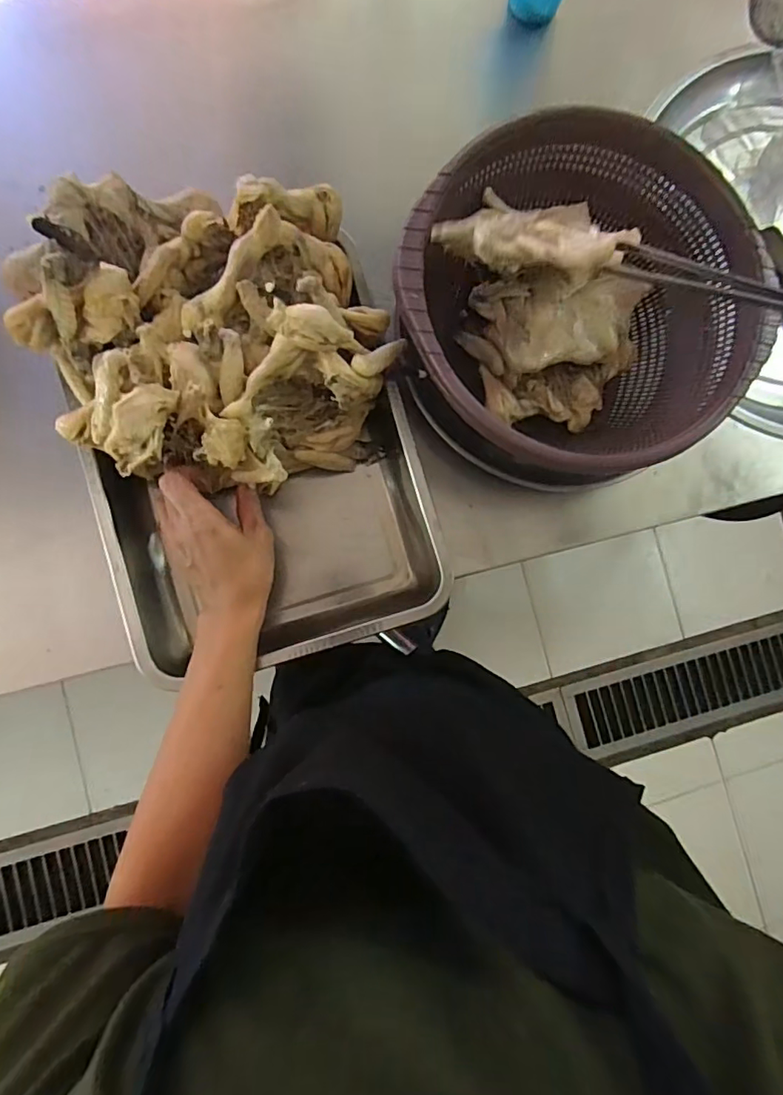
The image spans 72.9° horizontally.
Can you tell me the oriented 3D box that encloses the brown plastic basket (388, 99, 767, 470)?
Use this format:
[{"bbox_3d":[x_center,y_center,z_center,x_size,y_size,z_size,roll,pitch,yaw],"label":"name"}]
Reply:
[{"bbox_3d":[0.164,-0.212,0.514,0.323,0.149,0.289,-6,81,-5],"label":"brown plastic basket"}]

